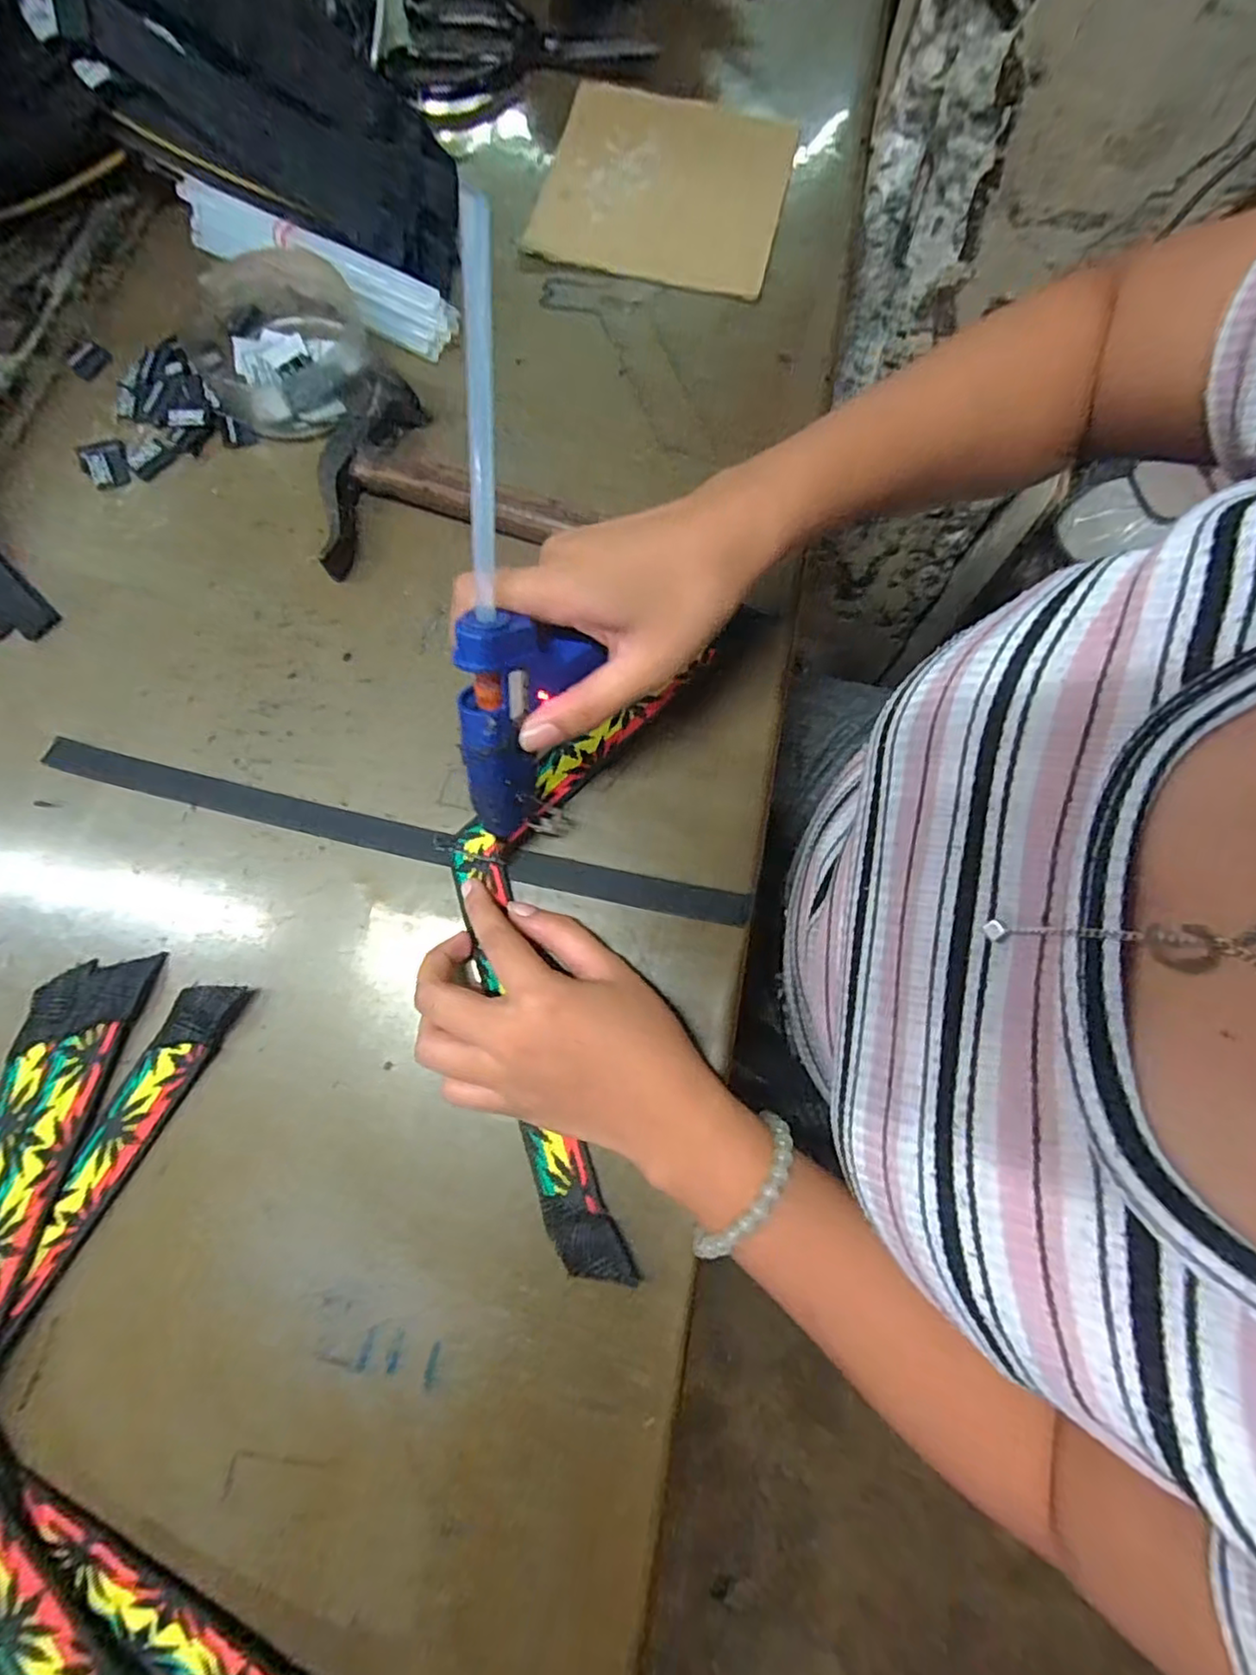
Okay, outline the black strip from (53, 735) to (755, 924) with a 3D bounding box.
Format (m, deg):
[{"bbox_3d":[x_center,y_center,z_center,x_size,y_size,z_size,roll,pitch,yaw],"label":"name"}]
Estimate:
[{"bbox_3d":[-0.121,-0.002,0.333,0.367,0.004,0.019,13,77,3],"label":"black strip"}]

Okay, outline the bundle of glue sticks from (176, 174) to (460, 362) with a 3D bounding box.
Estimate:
[{"bbox_3d":[-0.193,-0.352,0.399,0.196,0.027,0.032,28,78,6],"label":"bundle of glue sticks"}]

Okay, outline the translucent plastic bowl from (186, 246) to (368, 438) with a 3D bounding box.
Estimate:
[{"bbox_3d":[-0.209,-0.298,0.388,0.098,0.033,0.113,-31,79,-7],"label":"translucent plastic bowl"}]

